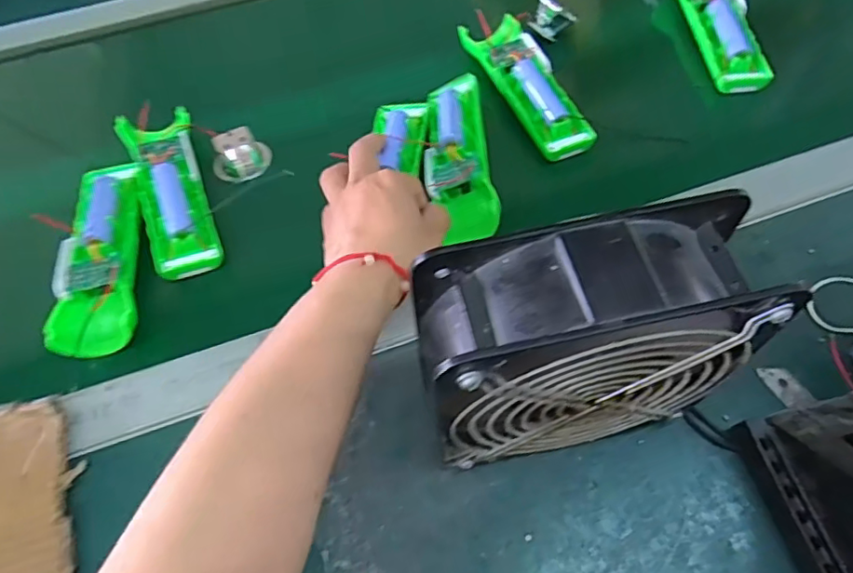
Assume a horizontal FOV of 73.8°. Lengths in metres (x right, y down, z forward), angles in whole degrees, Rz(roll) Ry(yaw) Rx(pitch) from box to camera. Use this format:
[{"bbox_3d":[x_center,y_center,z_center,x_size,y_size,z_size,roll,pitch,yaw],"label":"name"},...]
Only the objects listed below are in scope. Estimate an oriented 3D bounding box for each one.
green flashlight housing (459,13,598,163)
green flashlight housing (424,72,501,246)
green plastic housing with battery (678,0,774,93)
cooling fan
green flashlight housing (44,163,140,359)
[{"bbox_3d":[0.083,-0.175,0.485,0.056,0.021,0.166,-18,60,-7],"label":"green flashlight housing"},{"bbox_3d":[0.023,-0.107,0.430,0.047,0.020,0.170,-4,59,1],"label":"green flashlight housing"},{"bbox_3d":[0.272,-0.247,0.521,0.054,0.021,0.179,-6,59,0],"label":"green plastic housing with battery"},{"bbox_3d":[0.072,0.035,0.283,0.153,0.150,0.064,-13,59,-4],"label":"cooling fan"},{"bbox_3d":[-0.232,-0.027,0.403,0.052,0.018,0.167,-11,59,-3],"label":"green flashlight housing"}]

